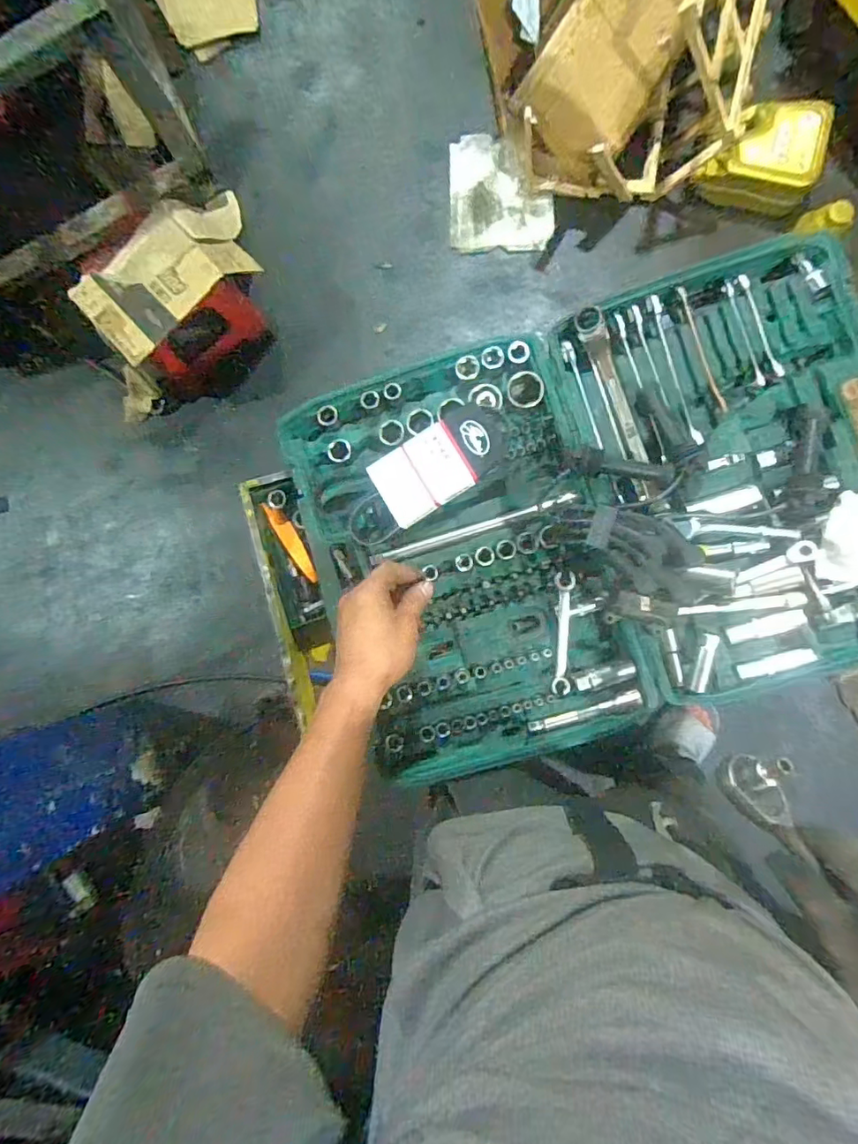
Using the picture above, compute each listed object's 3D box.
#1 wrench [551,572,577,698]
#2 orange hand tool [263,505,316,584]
[{"bbox_3d":[0.149,0.069,0.589,0.021,0.016,0.133,1,88,6],"label":"wrench"},{"bbox_3d":[-0.180,-0.040,0.707,0.026,0.014,0.119,-33,85,4],"label":"orange hand tool"}]

